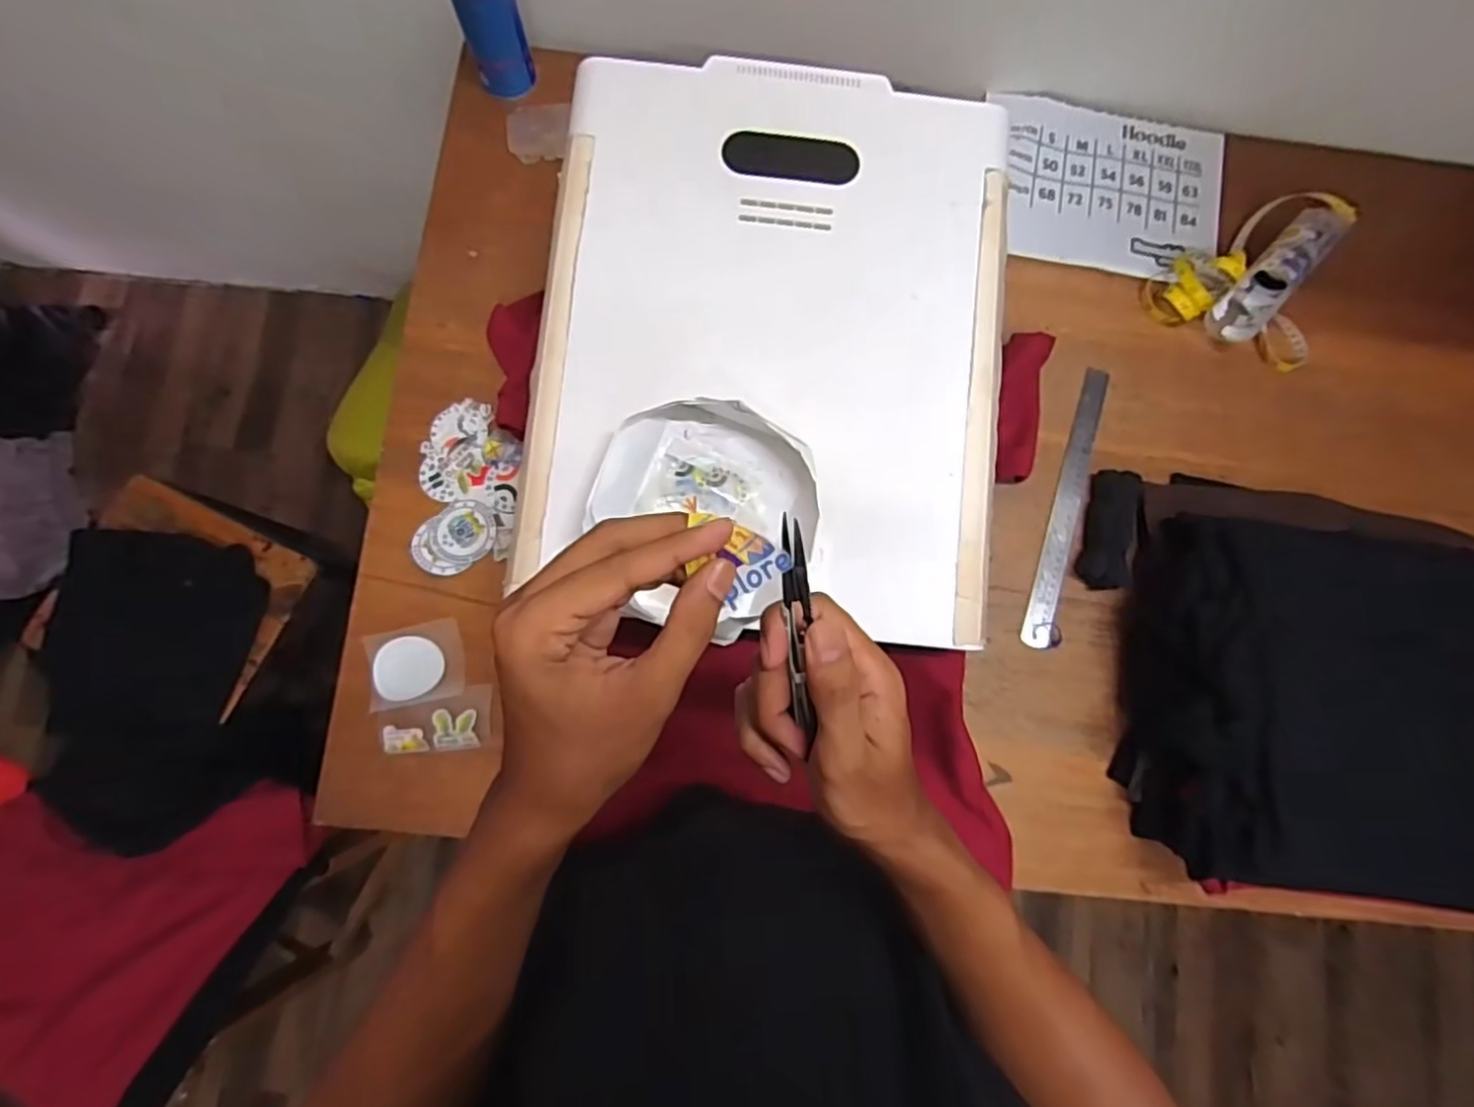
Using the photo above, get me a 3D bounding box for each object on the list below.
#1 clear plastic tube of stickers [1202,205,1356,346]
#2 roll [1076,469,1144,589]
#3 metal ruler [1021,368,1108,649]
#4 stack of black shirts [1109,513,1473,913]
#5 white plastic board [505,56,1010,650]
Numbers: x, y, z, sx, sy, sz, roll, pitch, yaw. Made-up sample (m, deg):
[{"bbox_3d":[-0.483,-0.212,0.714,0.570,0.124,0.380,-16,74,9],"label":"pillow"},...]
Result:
[{"bbox_3d":[0.616,-0.320,0.774,0.204,0.056,0.060,-44,86,-8],"label":"clear plastic tube of stickers"},{"bbox_3d":[0.406,-0.025,0.738,0.048,0.029,0.125,13,81,-1],"label":"roll"},{"bbox_3d":[0.366,-0.053,0.754,0.035,0.007,0.319,16,82,6],"label":"metal ruler"},{"bbox_3d":[0.690,0.170,0.669,0.568,0.142,0.334,10,81,-2],"label":"stack of black shirts"},{"bbox_3d":[0.032,-0.194,0.592,0.393,0.020,0.493,5,82,-2],"label":"white plastic board"}]

